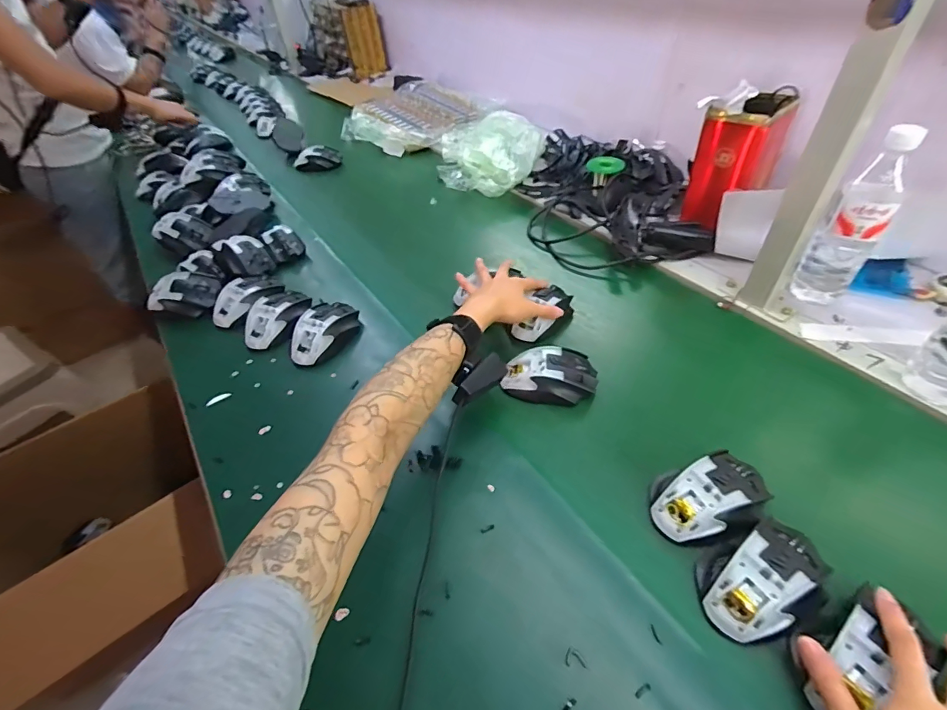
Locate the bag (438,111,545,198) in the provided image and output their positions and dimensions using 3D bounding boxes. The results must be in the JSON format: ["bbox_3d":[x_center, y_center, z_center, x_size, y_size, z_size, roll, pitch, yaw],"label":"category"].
[{"bbox_3d":[0.040,-0.456,0.996,0.236,0.087,0.256,-4,46,0],"label":"bag"}]

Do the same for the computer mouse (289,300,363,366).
[{"bbox_3d":[-0.211,-0.034,0.627,0.068,0.039,0.113,17,49,19],"label":"computer mouse"}]

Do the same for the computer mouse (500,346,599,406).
[{"bbox_3d":[0.095,0.023,0.552,0.112,0.034,0.069,2,46,6],"label":"computer mouse"}]

